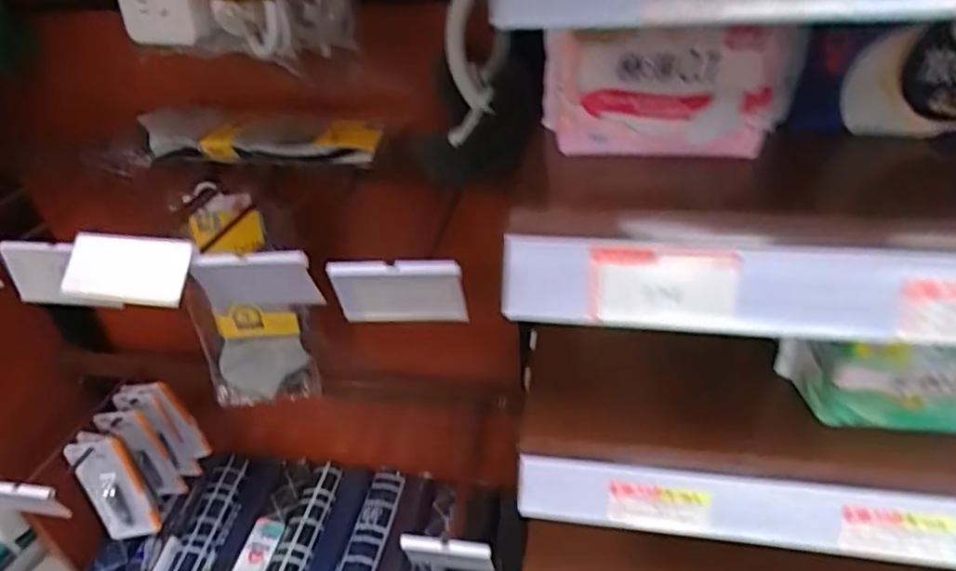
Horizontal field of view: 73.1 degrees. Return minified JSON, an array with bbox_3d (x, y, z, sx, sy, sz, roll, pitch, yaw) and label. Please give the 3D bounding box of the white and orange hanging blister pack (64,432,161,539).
[{"bbox_3d":[-0.429,0.239,0.762,0.060,0.162,0.028,-24,41,-24],"label":"white and orange hanging blister pack"}]

